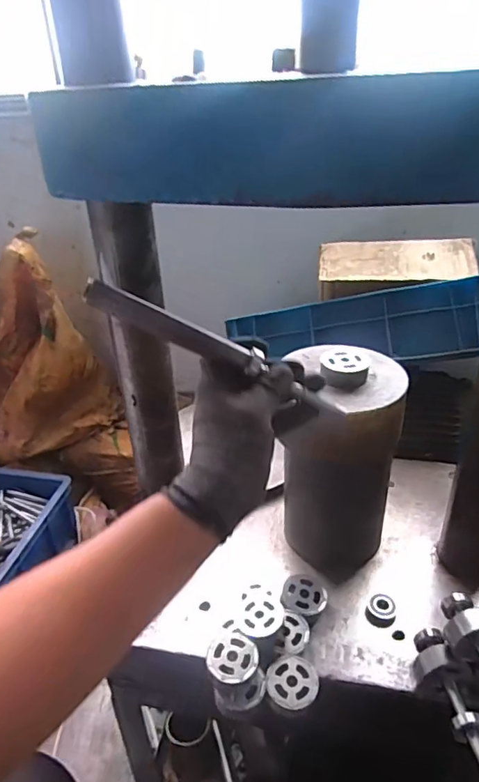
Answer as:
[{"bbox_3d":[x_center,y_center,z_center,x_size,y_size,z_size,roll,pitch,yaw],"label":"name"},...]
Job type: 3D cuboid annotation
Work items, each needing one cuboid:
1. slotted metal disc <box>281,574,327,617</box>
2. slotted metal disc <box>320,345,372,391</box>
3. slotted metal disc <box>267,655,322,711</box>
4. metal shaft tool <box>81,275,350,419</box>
[{"bbox_3d":[0.076,0.239,0.616,0.052,0.014,0.054,-2,31,1],"label":"slotted metal disc"},{"bbox_3d":[0.116,-0.027,0.578,0.053,0.025,0.056,-2,31,1],"label":"slotted metal disc"},{"bbox_3d":[0.055,0.292,0.529,0.051,0.010,0.052,-2,31,1],"label":"slotted metal disc"},{"bbox_3d":[-0.014,-0.033,0.435,0.234,0.020,0.017,24,28,-15],"label":"metal shaft tool"}]

